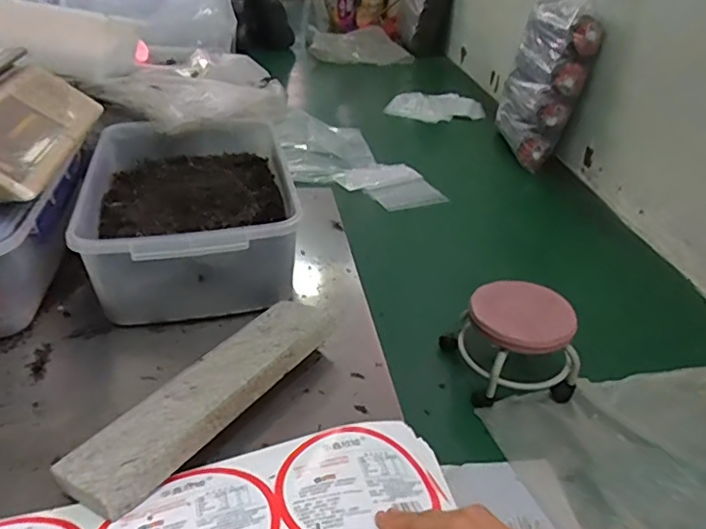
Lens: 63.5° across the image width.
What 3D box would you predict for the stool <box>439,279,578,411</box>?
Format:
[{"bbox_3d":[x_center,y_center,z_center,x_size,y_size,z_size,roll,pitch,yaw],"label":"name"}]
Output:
[{"bbox_3d":[0.443,0.189,1.568,0.306,0.243,0.263,-3,34,-8],"label":"stool"}]

